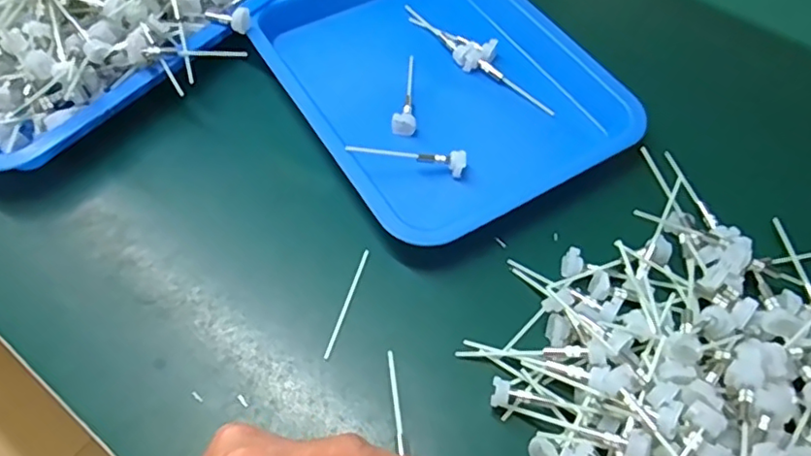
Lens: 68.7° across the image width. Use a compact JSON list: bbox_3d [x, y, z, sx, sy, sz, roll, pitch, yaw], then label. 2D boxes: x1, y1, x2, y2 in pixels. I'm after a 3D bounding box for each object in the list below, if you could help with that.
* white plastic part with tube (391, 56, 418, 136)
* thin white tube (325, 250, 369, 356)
[{"bbox_3d":[-0.001,-0.111,0.477,0.020,0.012,0.087,1,57,-1],"label":"white plastic part with tube"},{"bbox_3d":[-0.037,0.047,0.382,0.004,0.004,0.079,15,58,8],"label":"thin white tube"}]

